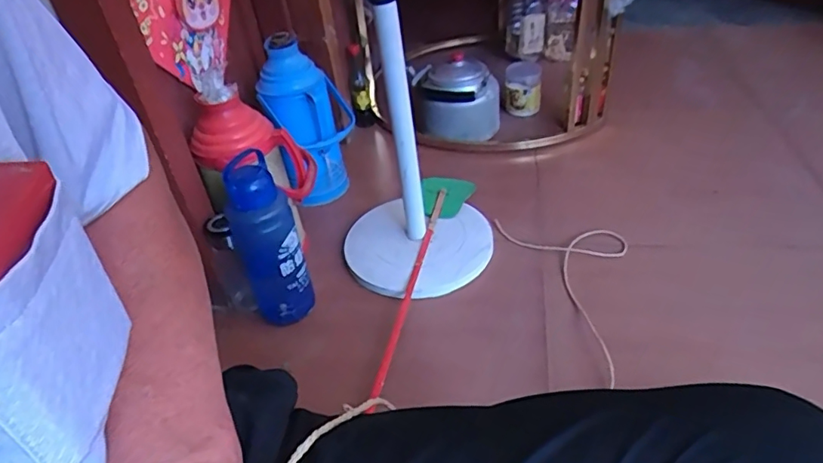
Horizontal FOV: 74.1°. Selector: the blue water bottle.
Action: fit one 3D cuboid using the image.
[{"bbox_3d":[-0.245,0.025,0.932,0.108,0.310,0.092,-24,41,-19],"label":"blue water bottle"}]

